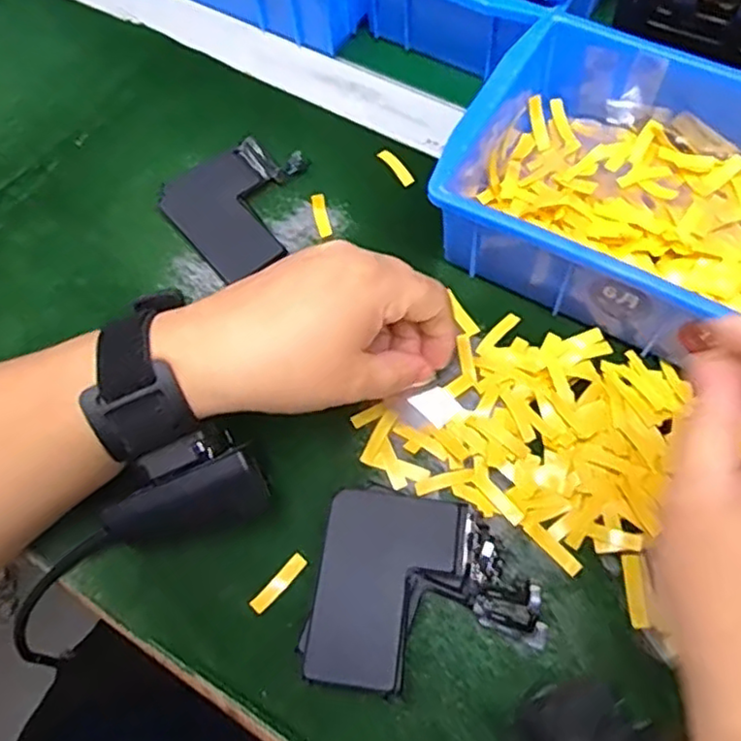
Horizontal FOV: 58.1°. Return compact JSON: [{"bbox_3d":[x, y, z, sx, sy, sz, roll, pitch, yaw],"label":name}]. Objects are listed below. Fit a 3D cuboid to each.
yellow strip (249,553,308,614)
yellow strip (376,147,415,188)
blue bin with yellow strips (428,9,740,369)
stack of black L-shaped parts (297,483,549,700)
[{"bbox_3d":[-0.040,0.093,0.293,0.007,0.004,0.030,39,73,19],"label":"yellow strip"},{"bbox_3d":[0.015,-0.119,0.393,0.009,0.004,0.029,-37,77,-4],"label":"yellow strip"},{"bbox_3d":[0.145,-0.081,0.327,0.200,0.066,0.140,30,70,16],"label":"blue bin with yellow strips"},{"bbox_3d":[0.025,0.094,0.276,0.092,0.025,0.079,8,67,7],"label":"stack of black L-shaped parts"}]

